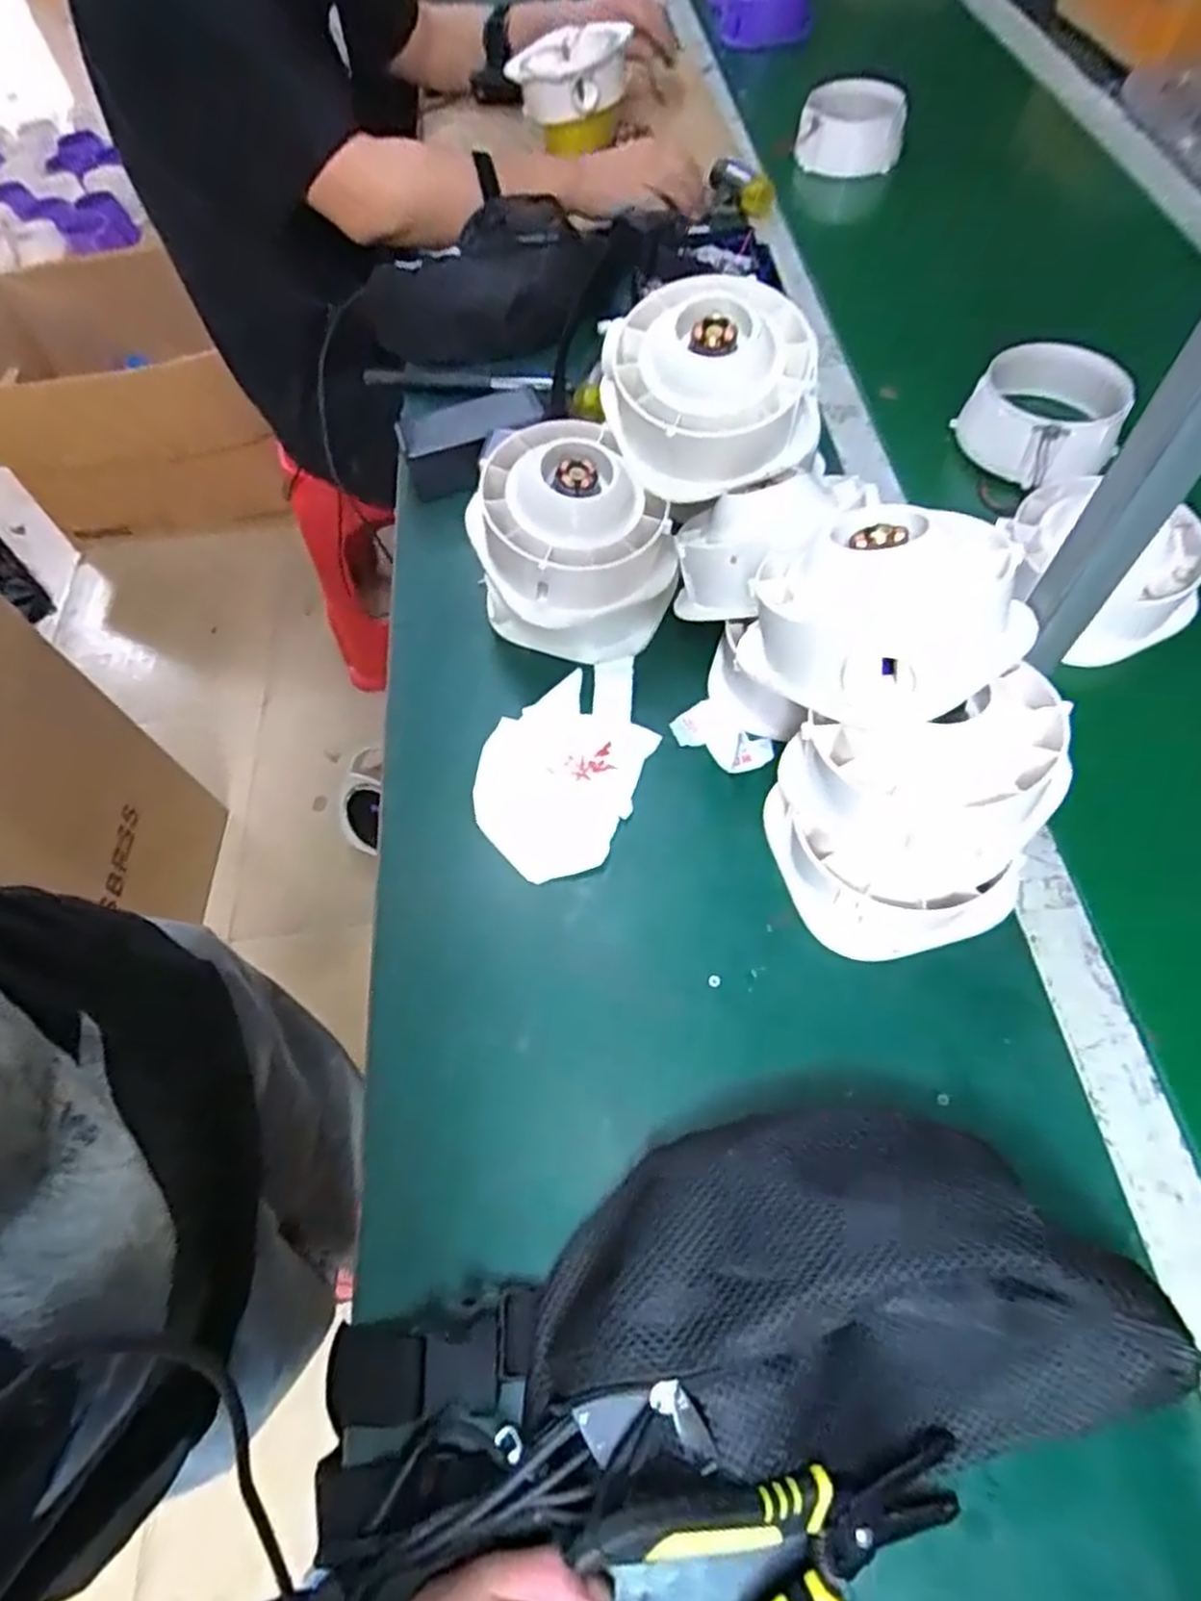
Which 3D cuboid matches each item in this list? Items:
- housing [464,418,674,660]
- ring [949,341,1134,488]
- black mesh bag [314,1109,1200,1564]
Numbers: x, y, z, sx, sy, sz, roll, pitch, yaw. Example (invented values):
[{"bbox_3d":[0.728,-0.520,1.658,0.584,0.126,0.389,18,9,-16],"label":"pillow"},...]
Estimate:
[{"bbox_3d":[-0.023,-0.186,0.556,0.127,0.114,0.127,-2,60,3],"label":"housing"},{"bbox_3d":[0.370,-0.324,0.641,0.118,0.052,0.139,27,66,17],"label":"ring"},{"bbox_3d":[0.045,0.231,0.342,0.377,0.076,0.153,-9,60,-1],"label":"black mesh bag"}]

